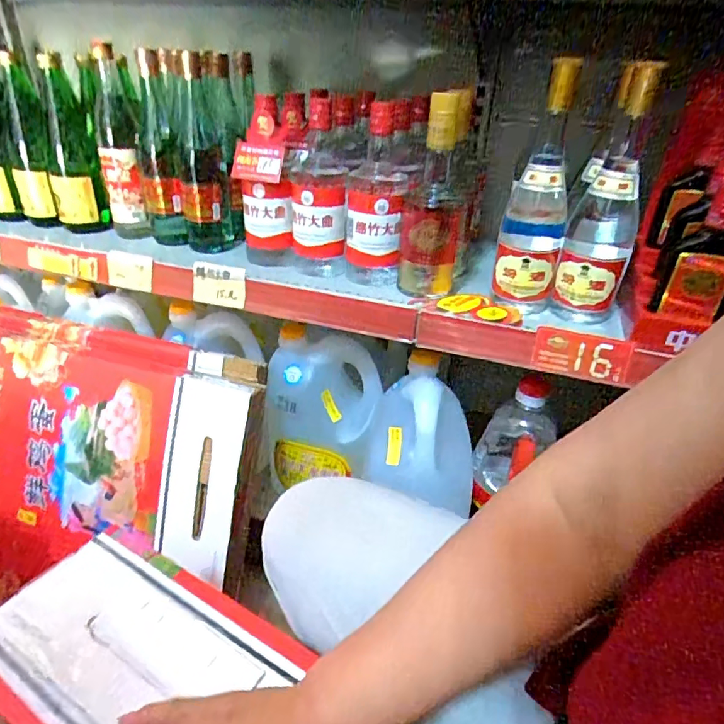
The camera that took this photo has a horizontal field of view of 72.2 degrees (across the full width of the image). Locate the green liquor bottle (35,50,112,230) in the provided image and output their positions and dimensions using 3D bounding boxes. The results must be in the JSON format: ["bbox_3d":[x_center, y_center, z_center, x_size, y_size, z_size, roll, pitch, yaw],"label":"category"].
[{"bbox_3d":[-0.441,-0.315,0.750,0.072,0.231,0.077,-16,37,-27],"label":"green liquor bottle"}]

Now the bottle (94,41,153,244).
[{"bbox_3d":[-0.359,-0.313,0.736,0.063,0.249,0.061,-10,34,-19],"label":"bottle"}]

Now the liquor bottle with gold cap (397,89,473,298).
[{"bbox_3d":[0.088,-0.198,0.608,0.073,0.221,0.065,6,32,6],"label":"liquor bottle with gold cap"}]

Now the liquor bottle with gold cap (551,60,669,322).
[{"bbox_3d":[0.277,-0.173,0.555,0.074,0.252,0.070,14,34,18],"label":"liquor bottle with gold cap"}]

